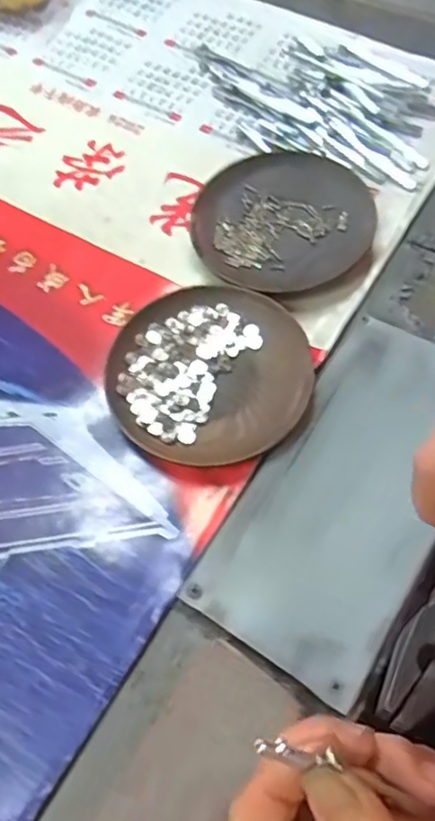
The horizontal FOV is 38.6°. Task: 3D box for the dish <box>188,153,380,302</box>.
[{"bbox_3d":[0.043,-0.122,0.405,0.114,0.013,0.117,-2,64,3],"label":"dish"}]

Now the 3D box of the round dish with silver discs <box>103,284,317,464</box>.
[{"bbox_3d":[-0.005,-0.023,0.359,0.114,0.018,0.110,-2,64,3],"label":"round dish with silver discs"}]

